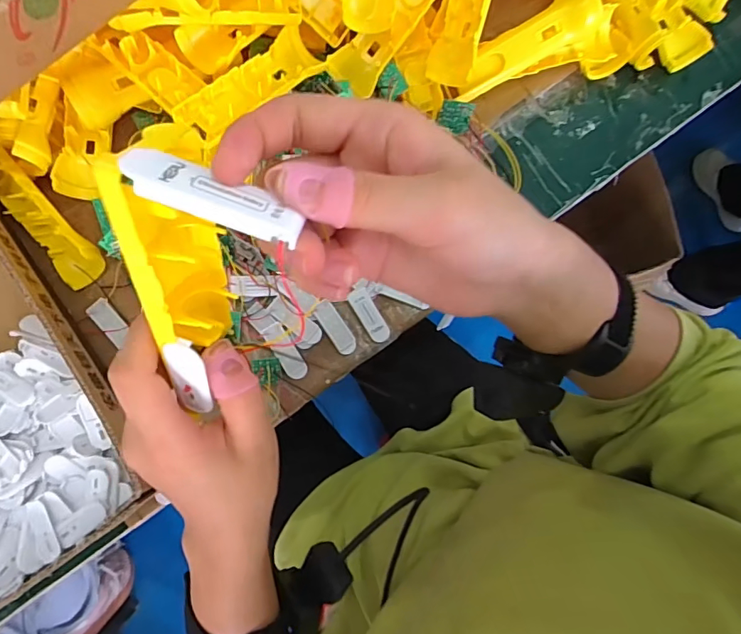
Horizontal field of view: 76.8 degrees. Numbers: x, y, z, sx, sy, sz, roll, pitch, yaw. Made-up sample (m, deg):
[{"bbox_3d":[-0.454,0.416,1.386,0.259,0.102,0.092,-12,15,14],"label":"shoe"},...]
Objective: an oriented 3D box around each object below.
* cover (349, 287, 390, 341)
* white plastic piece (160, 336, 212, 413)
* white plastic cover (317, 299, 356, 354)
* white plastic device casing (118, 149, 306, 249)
[{"bbox_3d":[-0.001,-0.001,0.463,0.021,0.006,0.056,-30,79,-7],"label":"cover"},{"bbox_3d":[-0.081,0.027,0.210,0.017,0.045,0.004,1,41,-3],"label":"white plastic piece"},{"bbox_3d":[-0.033,0.010,0.457,0.019,0.009,0.055,-30,79,-7],"label":"white plastic cover"},{"bbox_3d":[-0.050,-0.037,0.147,0.053,0.008,0.020,21,54,-7],"label":"white plastic device casing"}]

